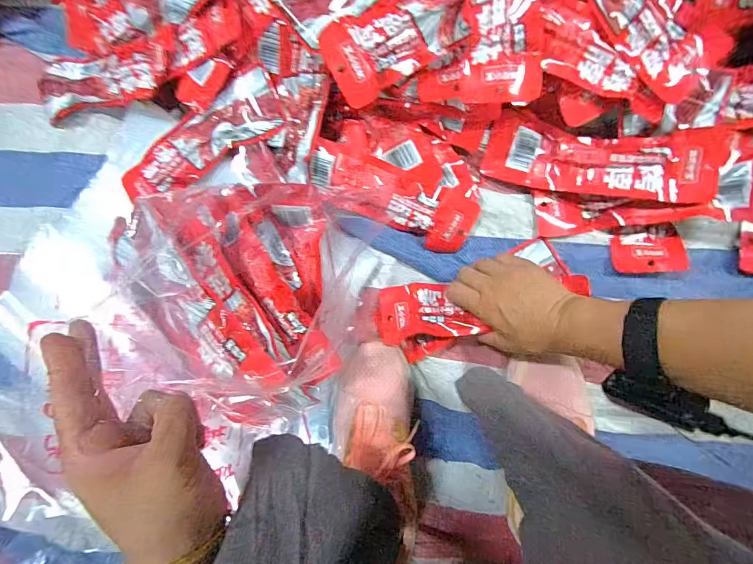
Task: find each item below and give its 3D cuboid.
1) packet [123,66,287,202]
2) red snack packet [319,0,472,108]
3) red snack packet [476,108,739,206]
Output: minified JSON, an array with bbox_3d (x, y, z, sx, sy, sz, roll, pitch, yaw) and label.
[{"bbox_3d":[-0.220,-0.170,0.466,0.232,0.013,0.072,-25,89,15],"label":"packet"},{"bbox_3d":[0.024,-0.243,0.383,0.149,0.023,0.074,-26,115,-3],"label":"red snack packet"},{"bbox_3d":[0.256,-0.142,0.436,0.246,0.012,0.080,11,101,14],"label":"red snack packet"}]

